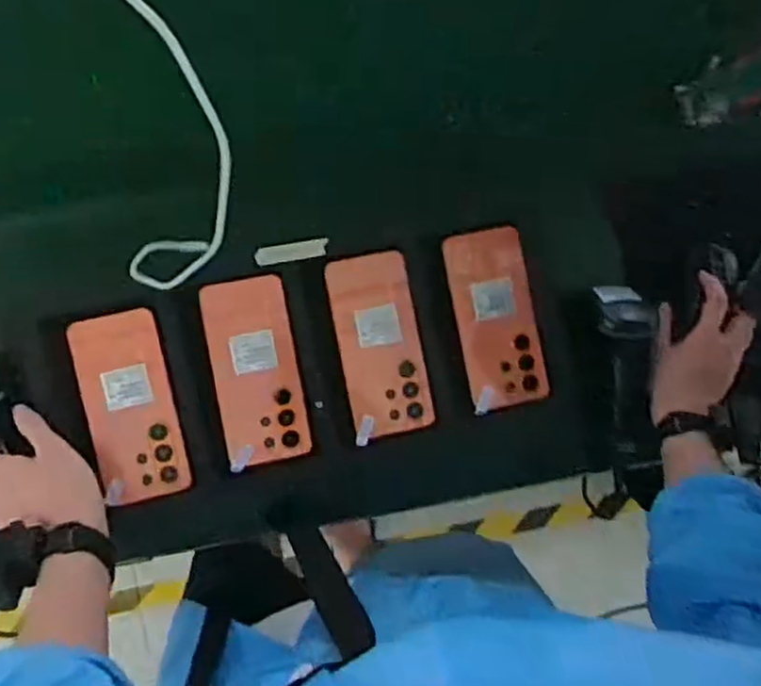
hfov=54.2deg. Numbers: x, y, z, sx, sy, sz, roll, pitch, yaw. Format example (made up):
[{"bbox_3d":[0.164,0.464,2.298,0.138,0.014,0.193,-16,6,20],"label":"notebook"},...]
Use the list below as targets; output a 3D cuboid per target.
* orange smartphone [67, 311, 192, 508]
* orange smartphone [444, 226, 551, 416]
[{"bbox_3d":[-0.224,0.057,0.668,0.077,0.005,0.167,-13,89,-10],"label":"orange smartphone"},{"bbox_3d":[0.110,-0.023,0.706,0.074,0.012,0.166,-11,92,-3],"label":"orange smartphone"}]

